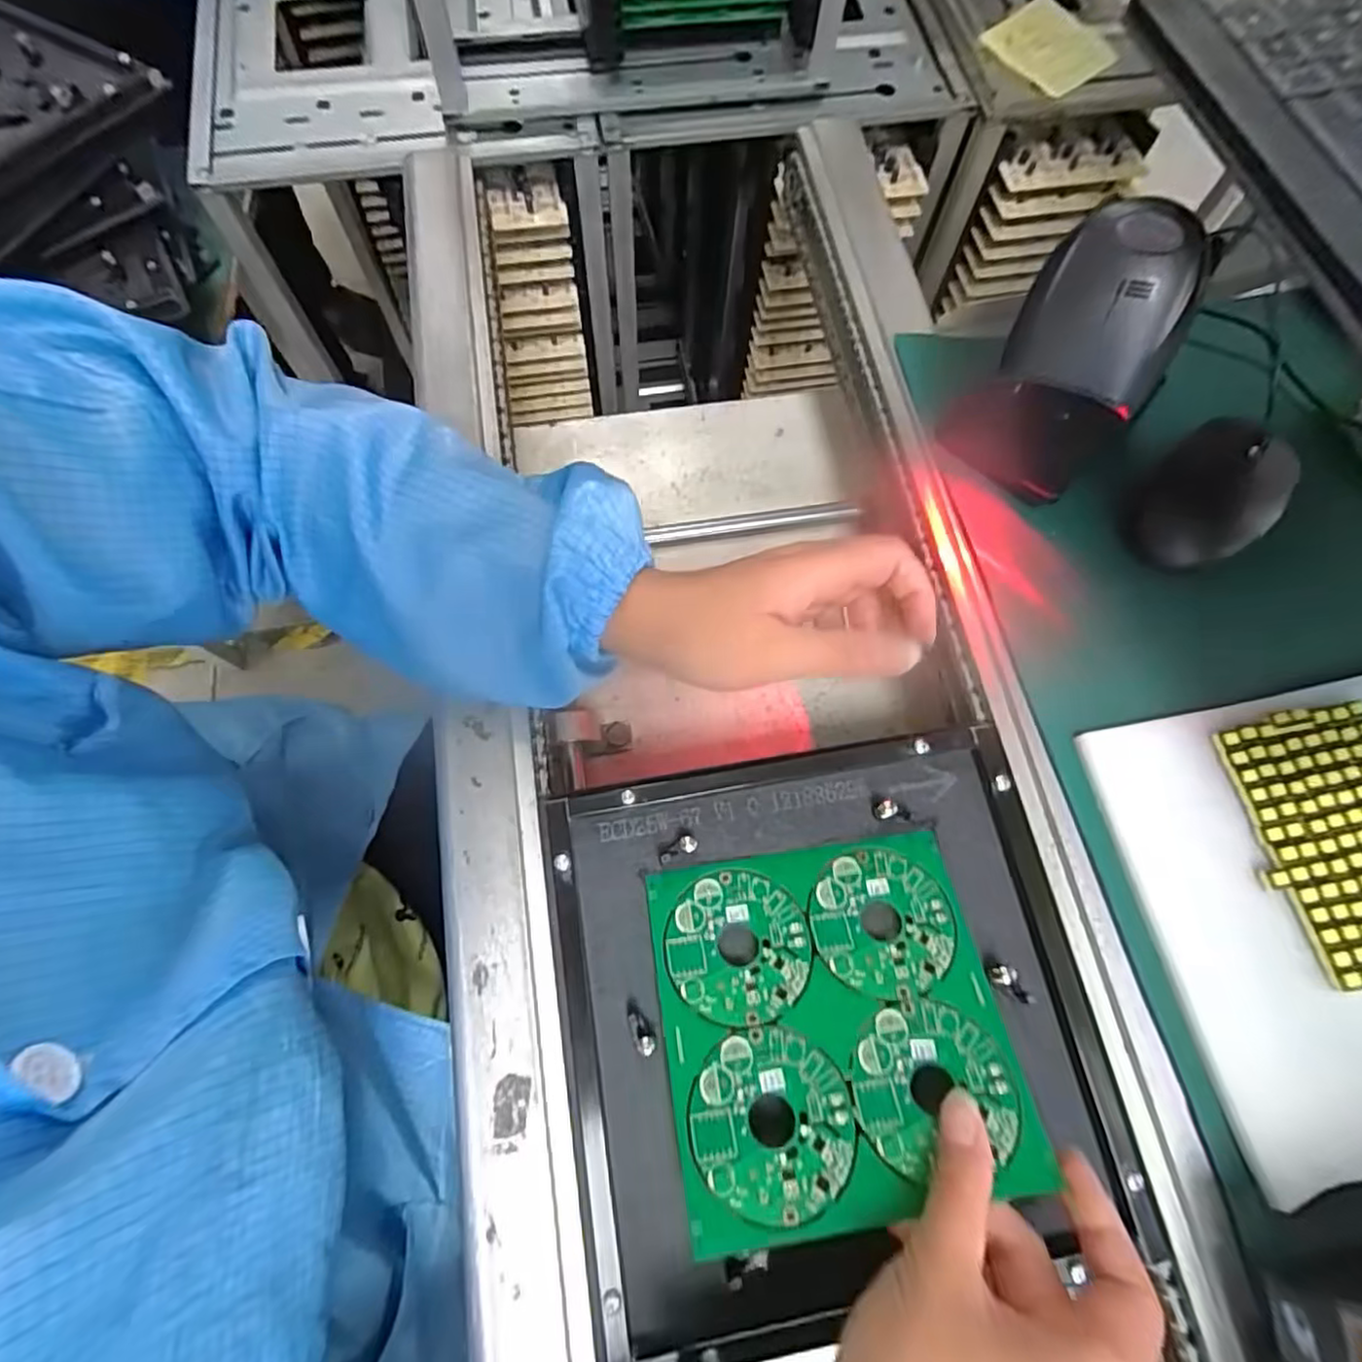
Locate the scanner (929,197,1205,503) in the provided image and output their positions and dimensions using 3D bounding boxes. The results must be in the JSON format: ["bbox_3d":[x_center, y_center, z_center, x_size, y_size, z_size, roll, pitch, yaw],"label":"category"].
[{"bbox_3d":[0.193,-0.152,0.342,0.078,0.139,0.068,27,71,7],"label":"scanner"}]

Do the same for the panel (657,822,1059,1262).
[{"bbox_3d":[0.066,0.146,0.292,0.145,0.005,0.143,-8,58,-4],"label":"panel"}]

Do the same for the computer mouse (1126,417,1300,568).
[{"bbox_3d":[0.302,-0.106,0.380,0.092,0.030,0.063,-39,76,-14],"label":"computer mouse"}]

